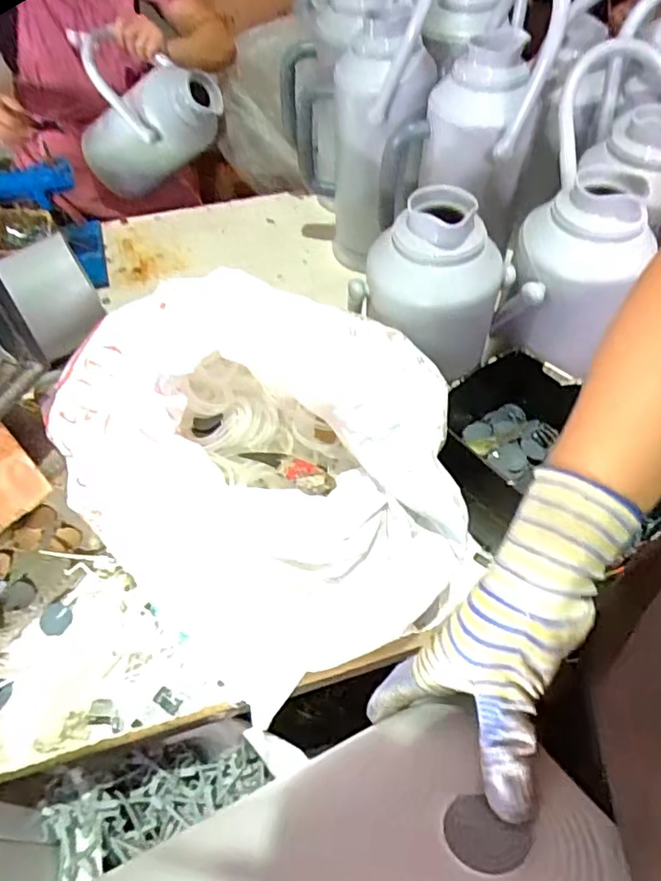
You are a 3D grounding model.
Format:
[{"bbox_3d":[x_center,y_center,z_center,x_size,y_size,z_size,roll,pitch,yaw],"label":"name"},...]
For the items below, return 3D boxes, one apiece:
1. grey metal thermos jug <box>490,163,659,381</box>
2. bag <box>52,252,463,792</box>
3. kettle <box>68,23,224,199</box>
[{"bbox_3d":[0.295,-0.210,0.709,0.140,0.190,0.133,31,60,21],"label":"grey metal thermos jug"},{"bbox_3d":[-0.065,0.037,0.664,0.403,0.266,0.363,32,60,22],"label":"bag"},{"bbox_3d":[-0.389,-0.628,1.108,0.371,0.267,0.142,-3,35,42],"label":"kettle"}]

